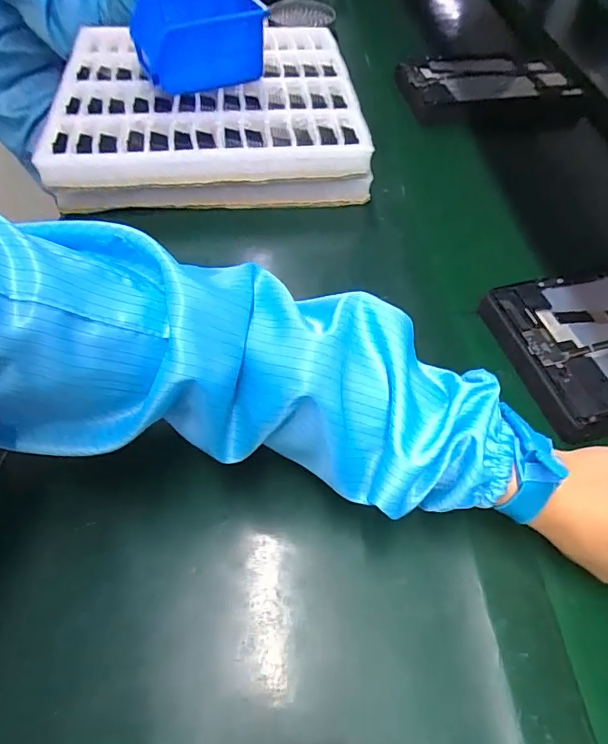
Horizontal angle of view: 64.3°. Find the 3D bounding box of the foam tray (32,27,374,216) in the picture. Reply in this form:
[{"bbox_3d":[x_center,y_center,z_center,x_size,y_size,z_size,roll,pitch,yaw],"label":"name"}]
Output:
[{"bbox_3d":[-0.111,-0.321,0.582,0.336,0.076,0.324,-5,54,-6],"label":"foam tray"}]

